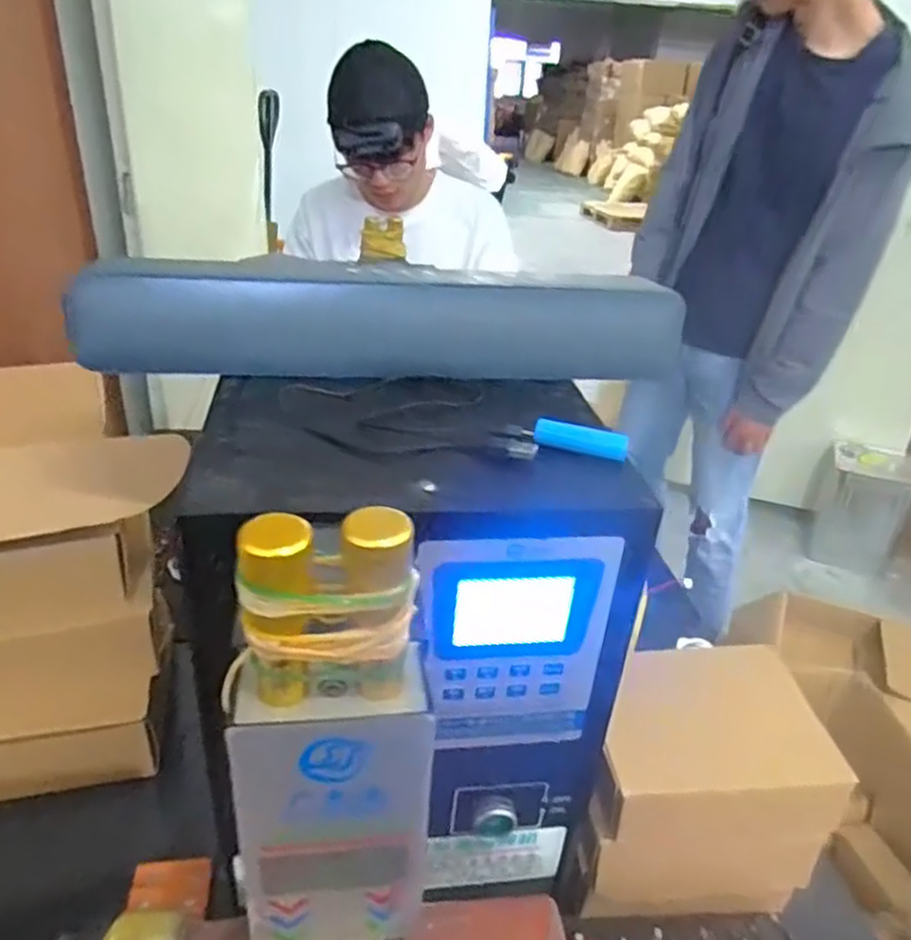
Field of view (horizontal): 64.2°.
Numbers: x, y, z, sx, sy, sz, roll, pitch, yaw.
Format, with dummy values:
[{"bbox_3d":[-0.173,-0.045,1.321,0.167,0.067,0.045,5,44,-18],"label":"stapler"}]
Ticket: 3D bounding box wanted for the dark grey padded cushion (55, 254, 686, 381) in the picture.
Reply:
[{"bbox_3d":[-0.043,-0.095,0.473,0.370,0.072,0.047,-1,28,-8],"label":"dark grey padded cushion"}]

